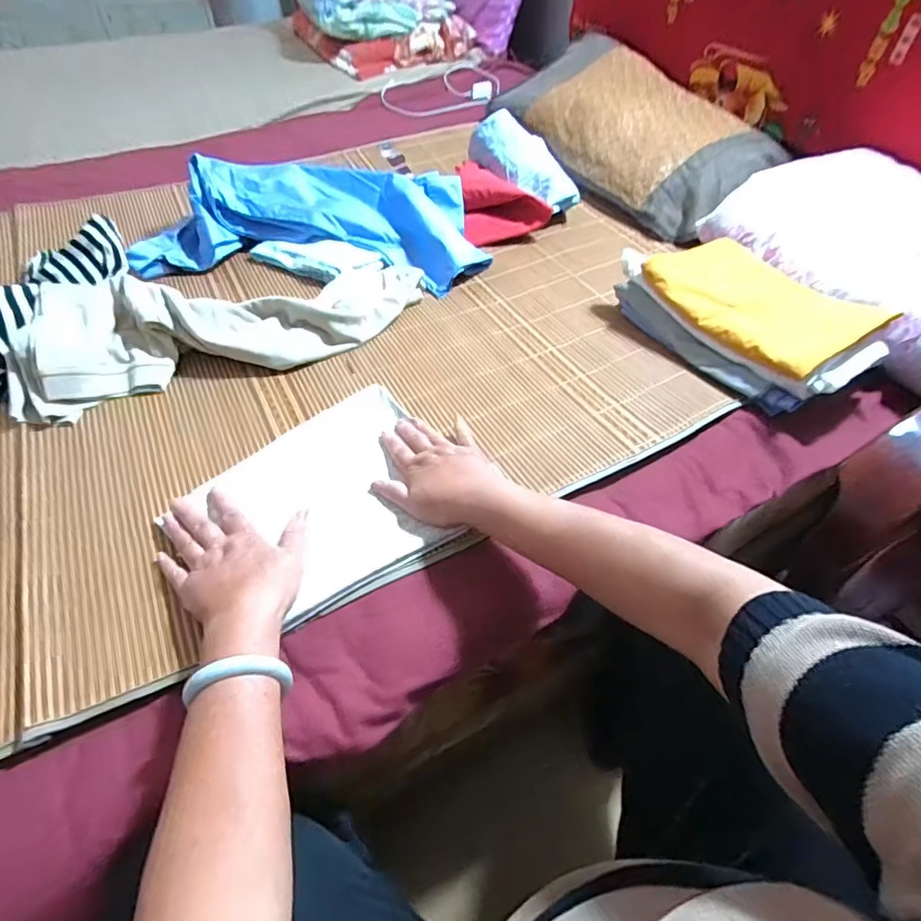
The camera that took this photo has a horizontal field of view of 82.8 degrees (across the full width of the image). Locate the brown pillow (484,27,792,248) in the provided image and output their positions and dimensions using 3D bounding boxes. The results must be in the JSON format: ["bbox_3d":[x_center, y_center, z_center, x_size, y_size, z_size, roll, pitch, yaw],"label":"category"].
[{"bbox_3d":[0.343,-0.696,1.085,0.331,0.144,0.615,-24,55,-19],"label":"brown pillow"}]

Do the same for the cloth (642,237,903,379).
[{"bbox_3d":[0.404,-0.215,0.695,0.198,0.042,0.254,-22,54,-24],"label":"cloth"}]

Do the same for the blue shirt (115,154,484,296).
[{"bbox_3d":[-0.233,-0.394,0.843,0.522,0.092,0.238,-2,51,-5],"label":"blue shirt"}]

